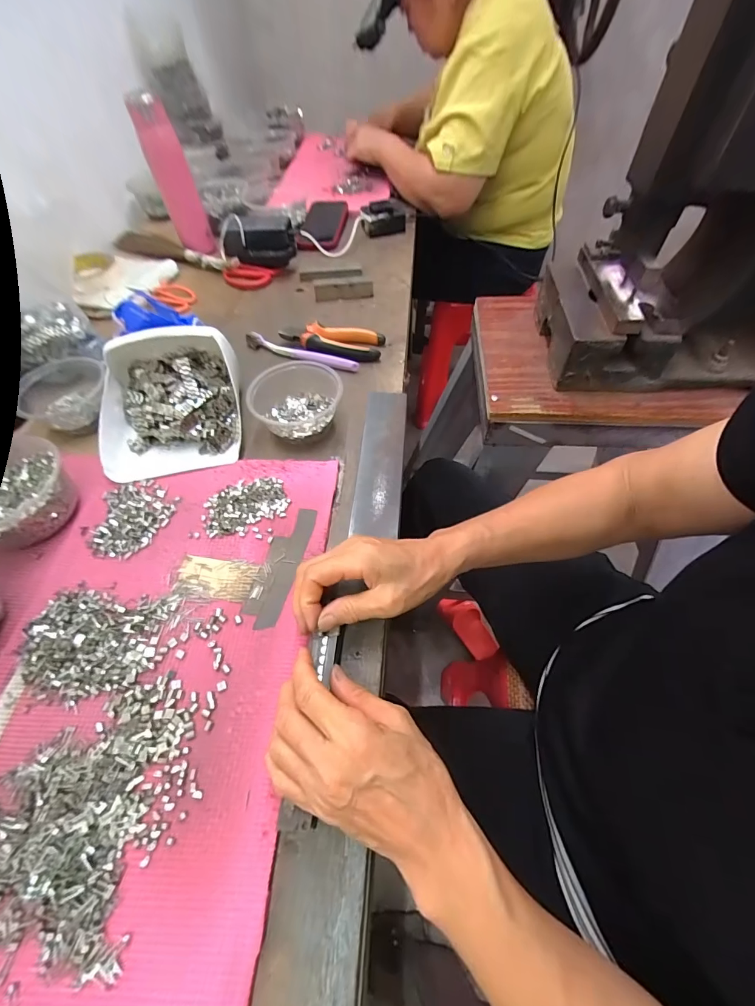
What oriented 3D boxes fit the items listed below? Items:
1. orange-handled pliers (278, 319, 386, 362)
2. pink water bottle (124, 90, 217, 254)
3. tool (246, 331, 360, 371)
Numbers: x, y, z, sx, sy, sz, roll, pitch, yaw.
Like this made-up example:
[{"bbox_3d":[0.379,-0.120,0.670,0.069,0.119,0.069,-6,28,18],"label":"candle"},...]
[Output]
[{"bbox_3d":[-0.067,-0.228,0.557,0.147,0.024,0.059,8,56,6],"label":"orange-handled pliers"},{"bbox_3d":[-0.352,-0.558,0.682,0.064,0.226,0.054,-20,56,-10],"label":"pink water bottle"},{"bbox_3d":[-0.111,-0.214,0.554,0.180,0.015,0.016,20,58,14],"label":"tool"}]

